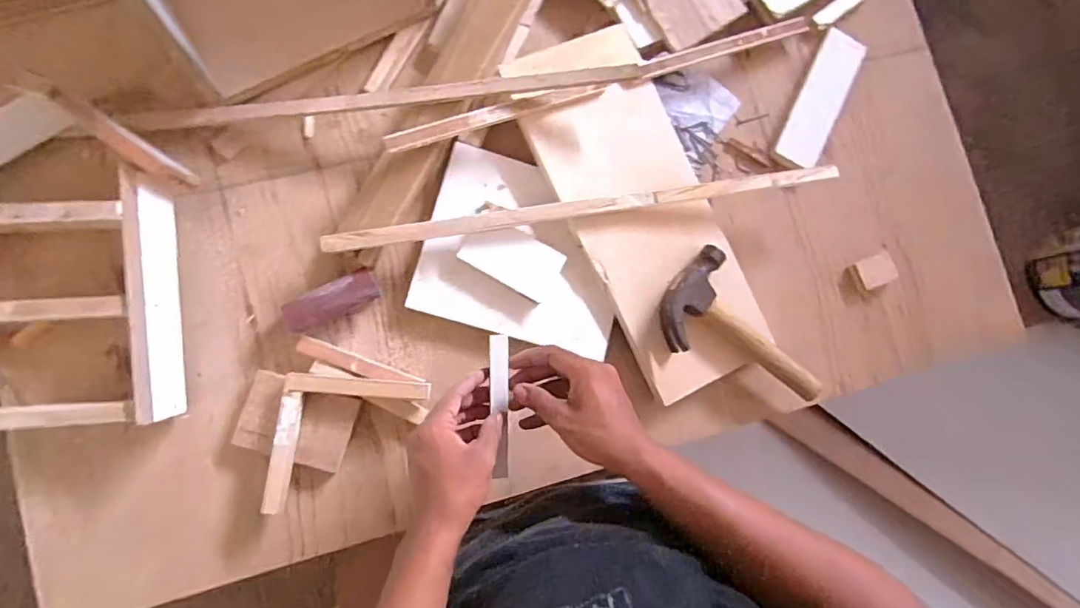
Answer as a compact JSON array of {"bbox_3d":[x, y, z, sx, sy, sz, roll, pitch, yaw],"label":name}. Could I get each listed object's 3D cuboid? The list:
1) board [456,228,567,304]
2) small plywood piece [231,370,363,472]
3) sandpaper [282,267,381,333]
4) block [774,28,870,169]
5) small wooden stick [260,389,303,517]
[{"bbox_3d":[-0.030,-0.055,0.615,0.110,0.008,0.061,29,81,-4],"label":"board"},{"bbox_3d":[-0.263,0.128,0.580,0.113,0.013,0.083,19,88,-6],"label":"small plywood piece"},{"bbox_3d":[-0.230,-0.001,0.601,0.101,0.040,0.037,-30,89,-10],"label":"sandpaper"},{"bbox_3d":[0.367,-0.267,0.704,0.055,0.019,0.191,27,81,-4],"label":"block"},{"bbox_3d":[-0.269,0.156,0.563,0.019,0.018,0.125,9,83,-7],"label":"small wooden stick"}]

